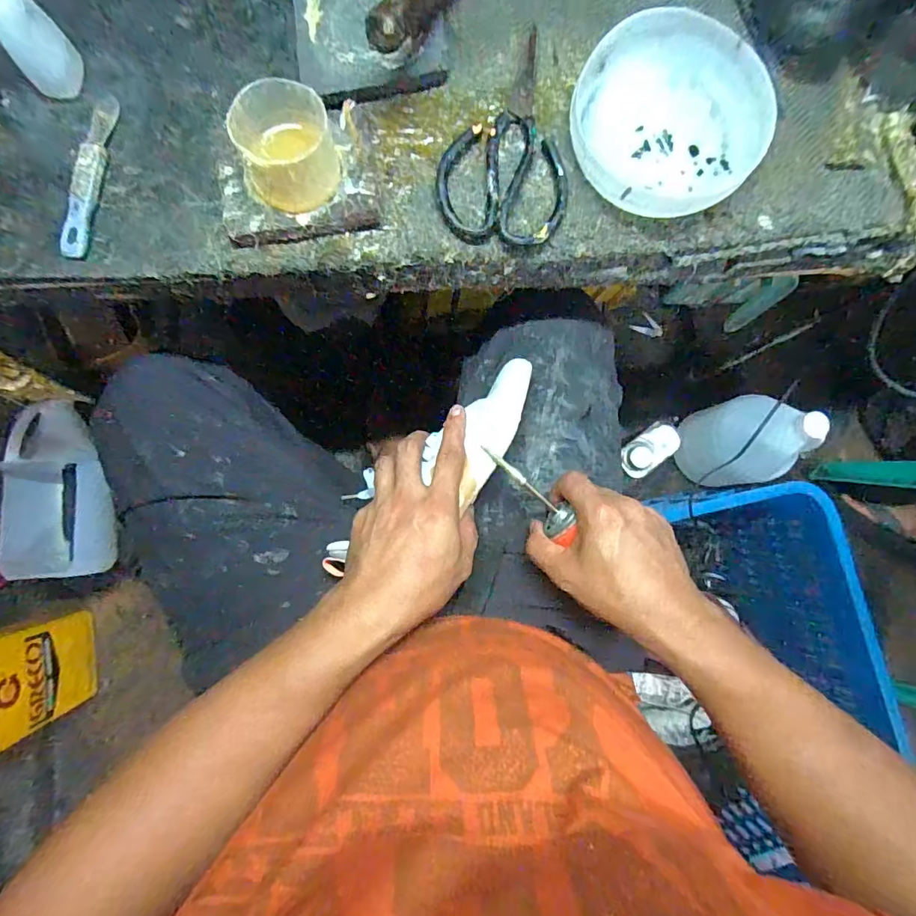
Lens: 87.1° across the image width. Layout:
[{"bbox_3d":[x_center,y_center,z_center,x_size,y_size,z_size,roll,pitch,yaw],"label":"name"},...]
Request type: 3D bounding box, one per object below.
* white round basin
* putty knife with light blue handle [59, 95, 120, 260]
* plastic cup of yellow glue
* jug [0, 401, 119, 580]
[{"bbox_3d":[0.166,-0.262,0.381,0.148,0.050,0.141,0,84,-5],"label":"white round basin"},{"bbox_3d":[-0.283,-0.216,0.369,0.020,0.004,0.133,6,84,-4],"label":"putty knife with light blue handle"},{"bbox_3d":[-0.122,-0.224,0.350,0.067,0.053,0.073,0,84,-5],"label":"plastic cup of yellow glue"},{"bbox_3d":[-0.610,0.061,0.741,0.136,0.116,0.257,9,84,-4],"label":"jug"}]

